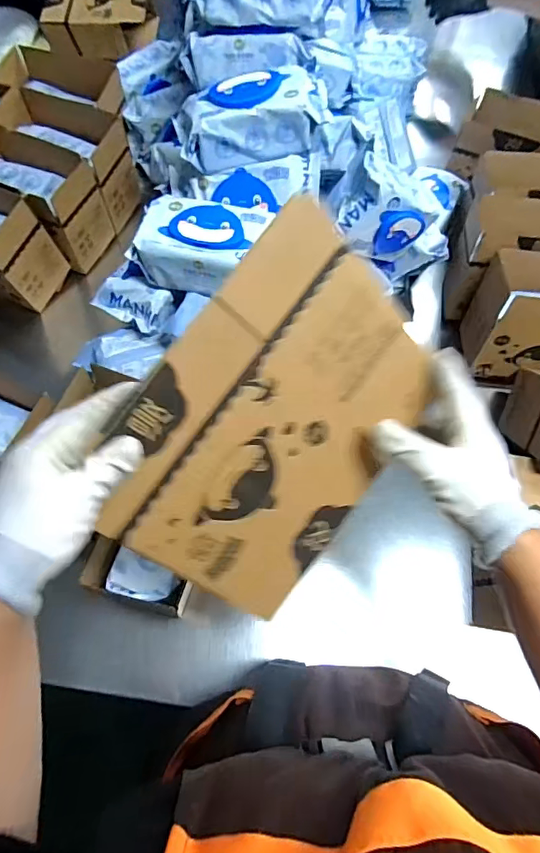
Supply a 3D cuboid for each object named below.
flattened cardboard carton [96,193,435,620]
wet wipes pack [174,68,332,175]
[{"bbox_3d":[0.009,0.004,0.391,0.211,0.010,0.275,39,87,-28],"label":"flattened cardboard carton"},{"bbox_3d":[-0.021,-0.425,0.672,0.210,0.072,0.098,-11,66,-7],"label":"wet wipes pack"}]

